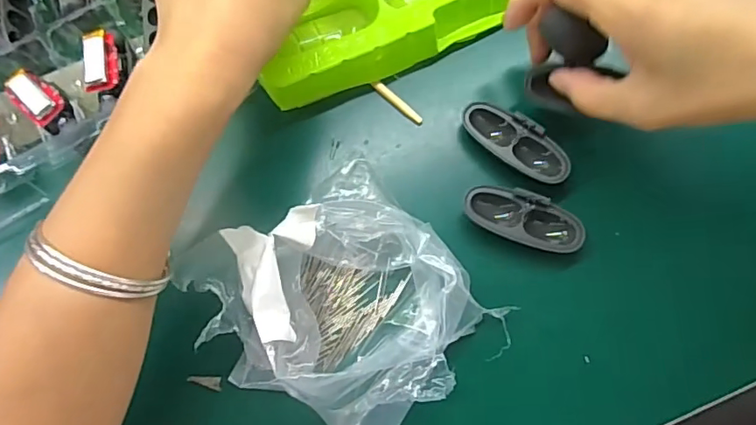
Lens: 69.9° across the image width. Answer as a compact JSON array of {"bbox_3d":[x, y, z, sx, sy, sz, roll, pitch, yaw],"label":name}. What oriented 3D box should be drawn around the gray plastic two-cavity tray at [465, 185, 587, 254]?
[{"bbox_3d":[0.083,0.004,0.307,0.067,0.019,0.027,21,82,4],"label":"gray plastic two-cavity tray"}]

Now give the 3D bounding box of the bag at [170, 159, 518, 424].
[{"bbox_3d":[-0.020,0.049,0.285,0.126,0.051,0.138,-42,81,-6],"label":"bag"}]

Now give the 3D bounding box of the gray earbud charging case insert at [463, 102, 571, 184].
[{"bbox_3d":[0.080,-0.040,0.314,0.066,0.016,0.028,42,84,7],"label":"gray earbud charging case insert"}]

